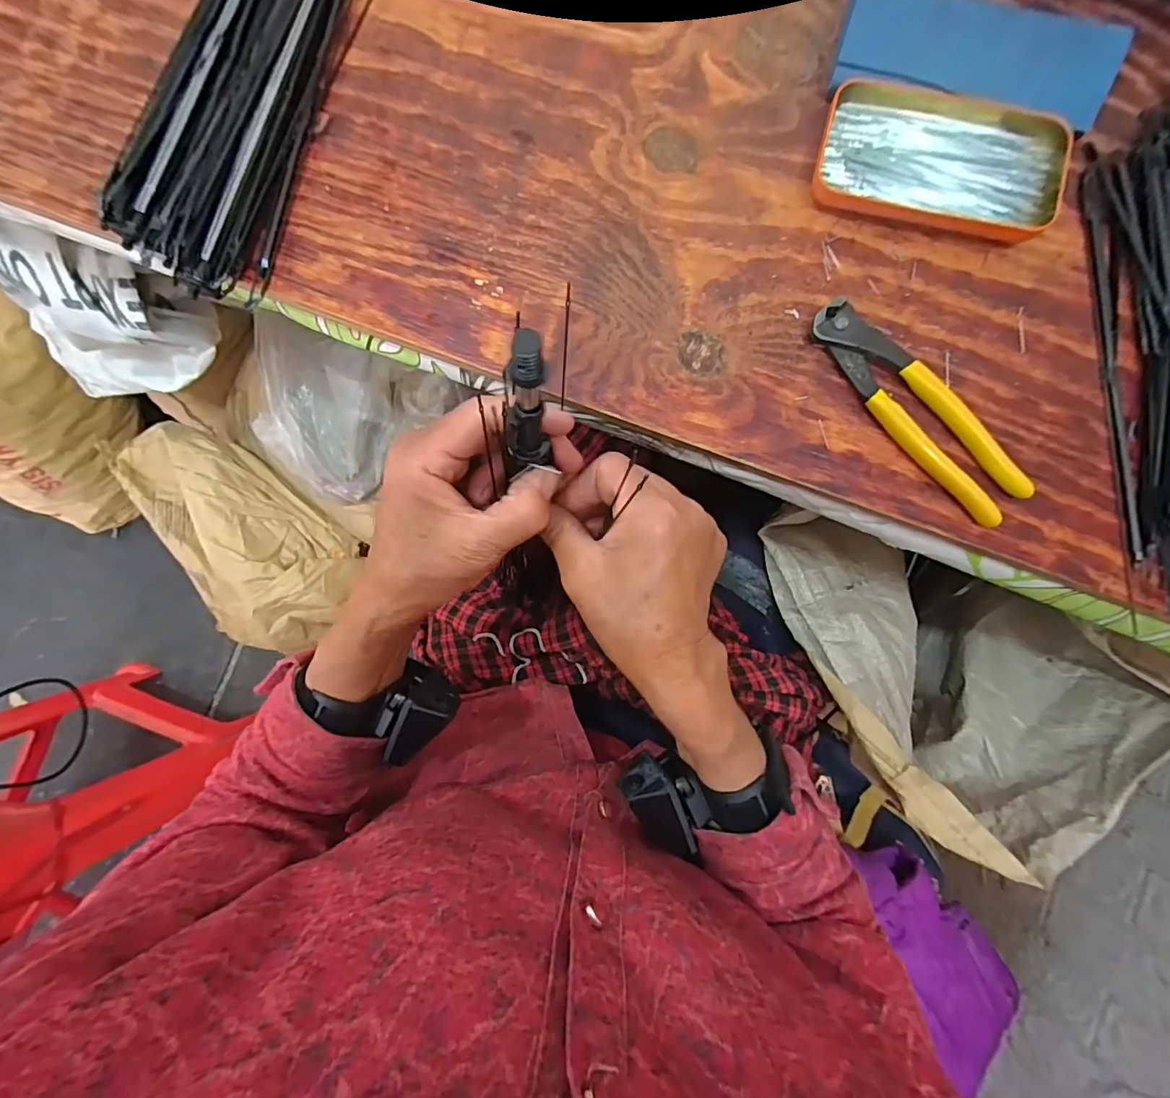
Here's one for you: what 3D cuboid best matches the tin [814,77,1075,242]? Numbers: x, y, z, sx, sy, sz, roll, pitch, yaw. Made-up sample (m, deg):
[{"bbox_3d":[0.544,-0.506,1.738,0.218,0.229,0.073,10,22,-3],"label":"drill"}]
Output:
[{"bbox_3d":[0.221,-0.245,0.311,0.142,0.020,0.081,15,90,2],"label":"tin"}]

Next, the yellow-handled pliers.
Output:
[{"bbox_3d":[0.204,-0.087,0.308,0.039,0.016,0.163,-37,88,1],"label":"yellow-handled pliers"}]

